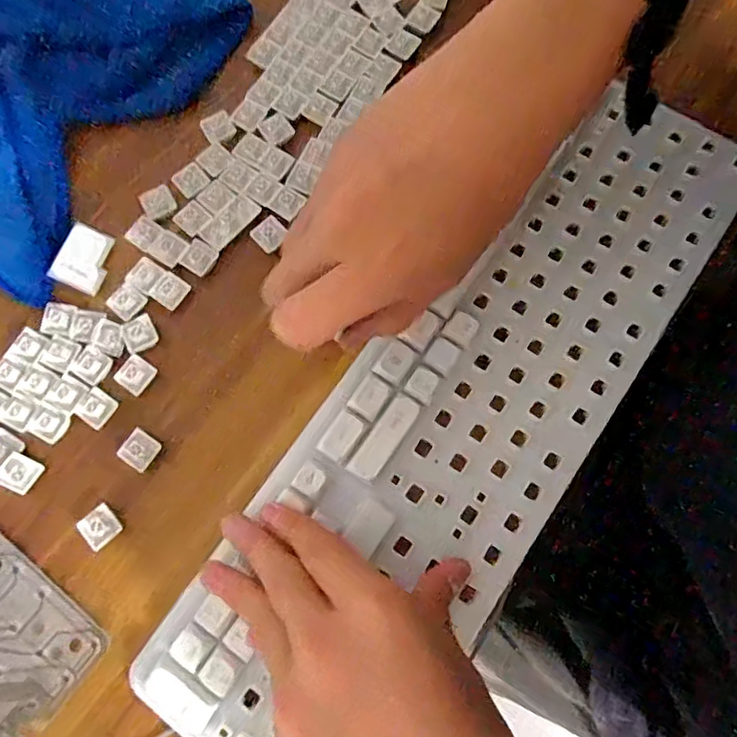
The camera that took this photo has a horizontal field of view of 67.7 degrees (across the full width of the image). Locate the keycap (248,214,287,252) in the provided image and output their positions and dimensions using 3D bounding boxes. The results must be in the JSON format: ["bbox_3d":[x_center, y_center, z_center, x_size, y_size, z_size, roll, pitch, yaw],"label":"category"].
[{"bbox_3d":[-0.057,-0.079,0.319,0.018,0.004,0.019,-42,79,-9],"label":"keycap"}]

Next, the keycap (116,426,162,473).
[{"bbox_3d":[-0.122,0.043,0.293,0.018,0.009,0.018,38,79,9],"label":"keycap"}]

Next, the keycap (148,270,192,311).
[{"bbox_3d":[-0.113,-0.044,0.314,0.017,0.004,0.018,33,79,8],"label":"keycap"}]

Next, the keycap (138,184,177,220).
[{"bbox_3d":[-0.125,-0.099,0.324,0.019,0.004,0.020,-32,78,-7],"label":"keycap"}]

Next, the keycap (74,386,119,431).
[{"bbox_3d":[-0.149,0.021,0.297,0.018,0.006,0.018,36,79,9],"label":"keycap"}]

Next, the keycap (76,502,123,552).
[{"bbox_3d":[-0.140,0.082,0.285,0.018,0.010,0.017,-43,80,-9],"label":"keycap"}]

